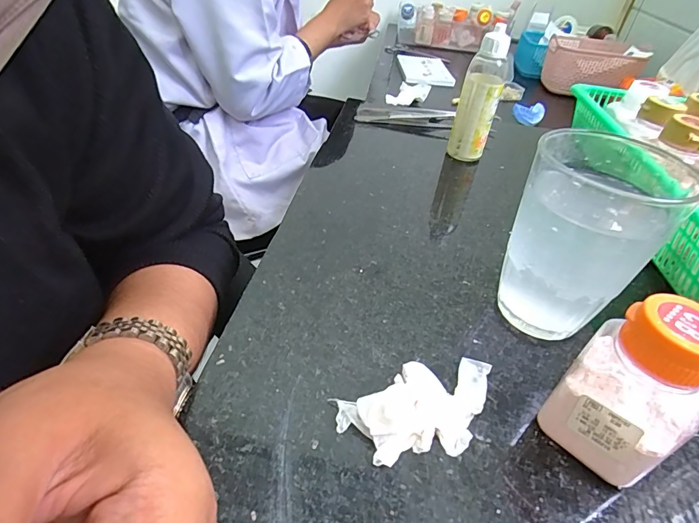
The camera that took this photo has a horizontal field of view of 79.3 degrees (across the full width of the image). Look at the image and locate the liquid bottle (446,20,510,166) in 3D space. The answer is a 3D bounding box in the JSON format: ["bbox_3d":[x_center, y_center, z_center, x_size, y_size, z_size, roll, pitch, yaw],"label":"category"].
[{"bbox_3d":[0.109,-0.135,0.358,0.032,0.109,0.034,17,41,13],"label":"liquid bottle"}]

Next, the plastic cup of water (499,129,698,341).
[{"bbox_3d":[0.112,-0.009,0.211,0.066,0.098,0.064,19,41,15],"label":"plastic cup of water"}]

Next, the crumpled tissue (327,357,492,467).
[{"bbox_3d":[0.034,0.061,0.182,0.075,0.016,0.036,-9,42,-18],"label":"crumpled tissue"}]

